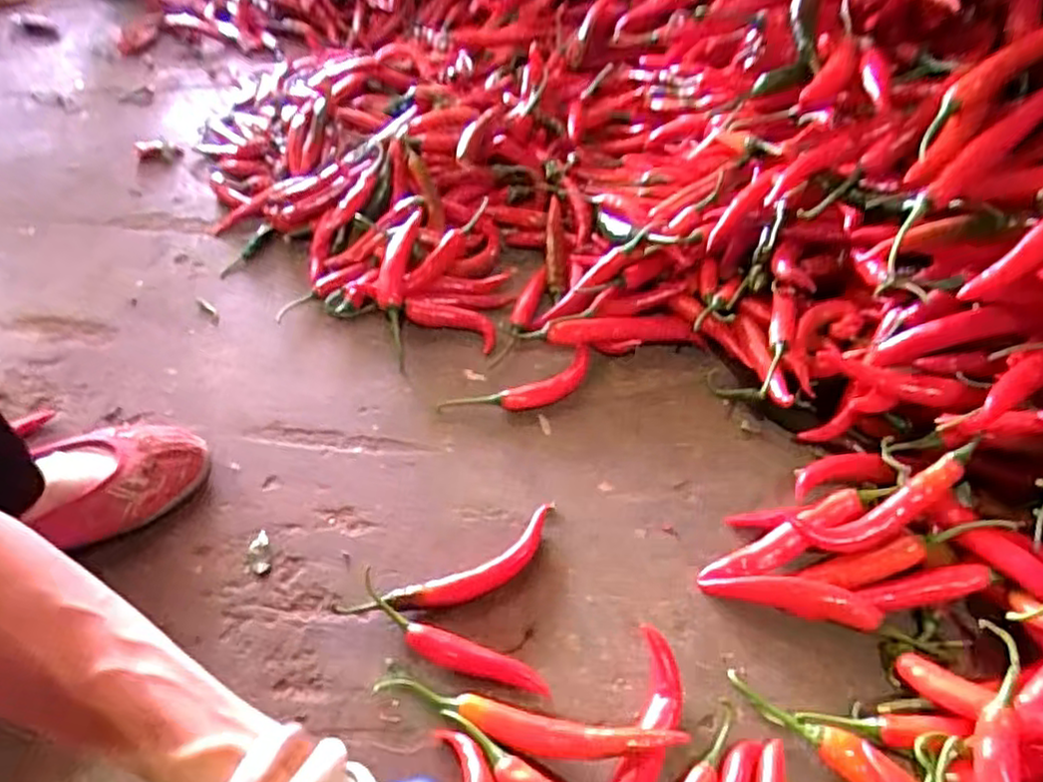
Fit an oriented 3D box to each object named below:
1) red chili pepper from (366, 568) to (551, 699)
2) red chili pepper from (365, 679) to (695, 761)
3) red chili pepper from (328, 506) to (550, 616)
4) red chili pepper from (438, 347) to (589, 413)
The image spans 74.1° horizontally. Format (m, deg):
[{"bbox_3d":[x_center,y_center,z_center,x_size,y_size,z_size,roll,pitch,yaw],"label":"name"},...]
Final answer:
[{"bbox_3d":[-0.048,0.156,0.432,0.138,0.017,0.026,20,49,20],"label":"red chili pepper"},{"bbox_3d":[-0.002,0.191,0.394,0.176,0.026,0.024,9,46,11],"label":"red chili pepper"},{"bbox_3d":[-0.043,0.124,0.468,0.157,0.018,0.039,-23,49,-19],"label":"red chili pepper"},{"bbox_3d":[0.003,-0.002,0.595,0.141,0.026,0.044,-20,48,-17],"label":"red chili pepper"}]

